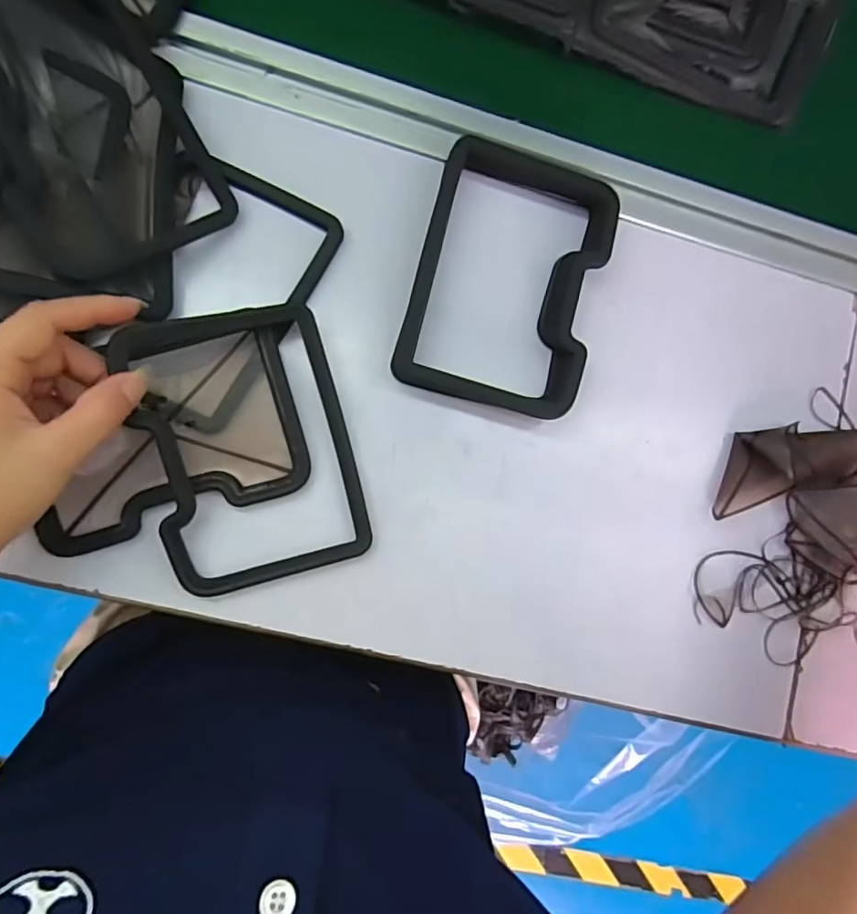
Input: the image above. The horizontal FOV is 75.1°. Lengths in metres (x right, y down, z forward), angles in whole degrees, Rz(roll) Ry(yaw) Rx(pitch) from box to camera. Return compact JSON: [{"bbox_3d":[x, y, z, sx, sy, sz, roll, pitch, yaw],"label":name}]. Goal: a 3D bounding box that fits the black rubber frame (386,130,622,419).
[{"bbox_3d":[0.048,-0.107,0.335,0.109,0.023,0.150,15,85,-7],"label":"black rubber frame"}]

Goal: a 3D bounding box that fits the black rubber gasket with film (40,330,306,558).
[{"bbox_3d":[-0.143,-0.009,0.308,0.141,0.017,0.092,-16,89,-8],"label":"black rubber gasket with film"}]

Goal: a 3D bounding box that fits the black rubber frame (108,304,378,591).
[{"bbox_3d":[-0.097,-0.005,0.299,0.104,0.041,0.146,-14,89,-8],"label":"black rubber frame"}]

